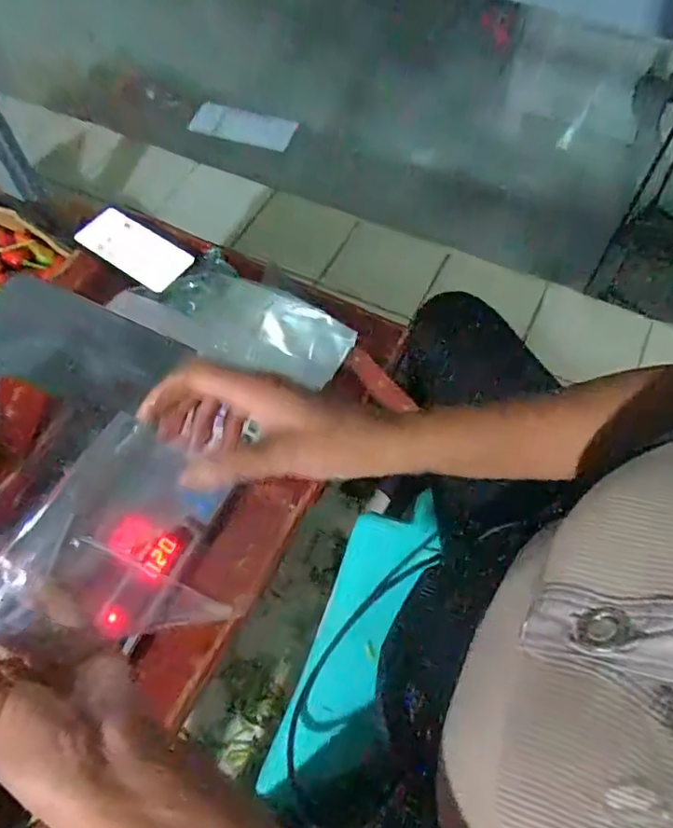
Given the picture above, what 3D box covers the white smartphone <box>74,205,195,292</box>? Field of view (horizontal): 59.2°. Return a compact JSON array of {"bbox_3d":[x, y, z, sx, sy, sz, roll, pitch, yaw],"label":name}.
[{"bbox_3d":[-0.258,-0.216,0.764,0.148,0.013,0.081,36,66,11],"label":"white smartphone"}]

